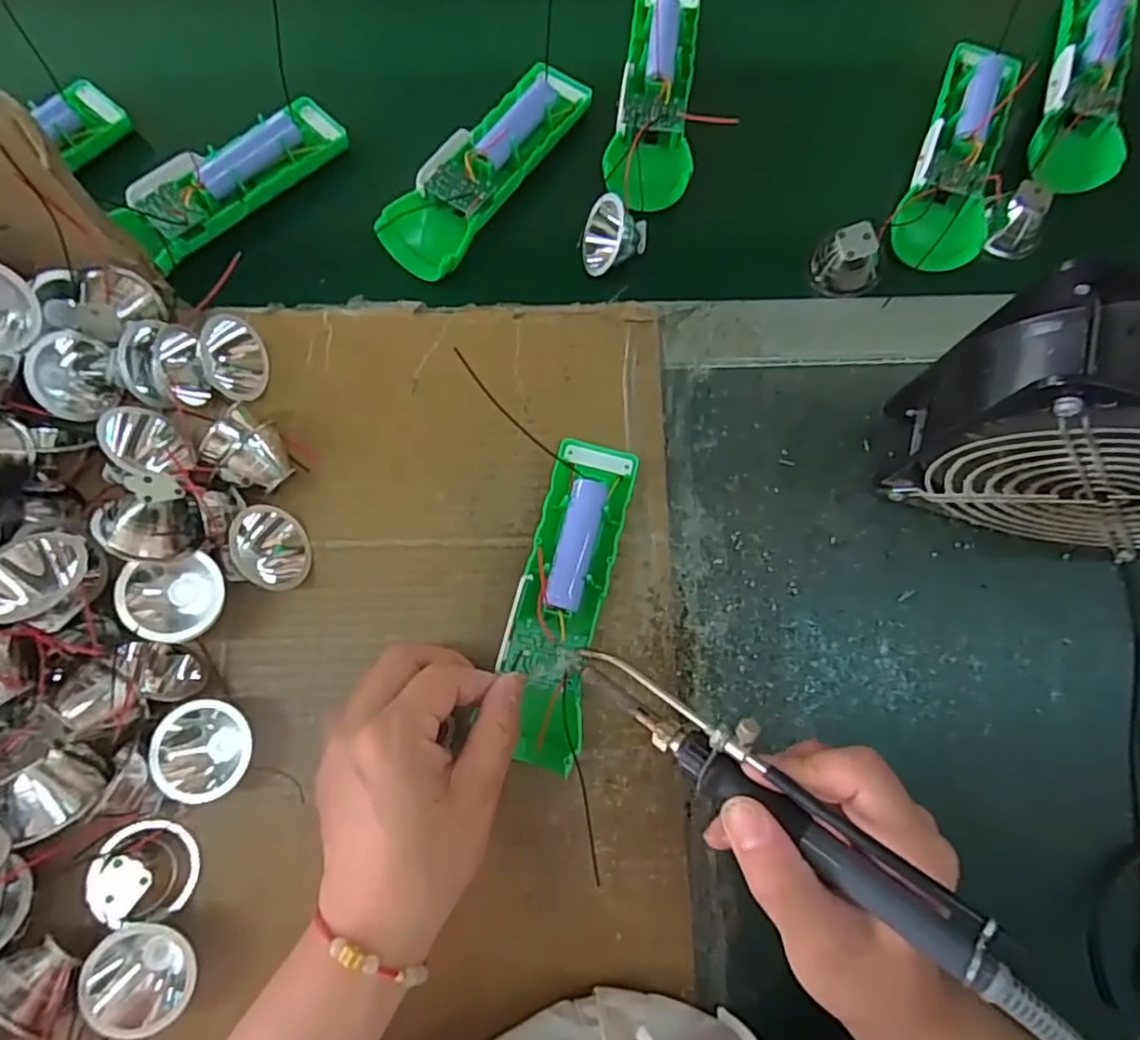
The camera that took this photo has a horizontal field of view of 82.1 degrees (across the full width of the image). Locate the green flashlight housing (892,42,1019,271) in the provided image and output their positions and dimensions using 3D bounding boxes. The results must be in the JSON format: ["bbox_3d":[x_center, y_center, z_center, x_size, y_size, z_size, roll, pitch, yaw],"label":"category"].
[{"bbox_3d":[0.230,-0.214,0.391,0.047,0.040,0.147,21,82,5],"label":"green flashlight housing"}]

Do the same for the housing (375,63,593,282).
[{"bbox_3d":[-0.052,-0.212,0.391,0.047,0.029,0.152,33,80,6],"label":"housing"}]

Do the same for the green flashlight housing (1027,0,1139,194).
[{"bbox_3d":[0.307,-0.260,0.386,0.045,0.032,0.144,14,78,3],"label":"green flashlight housing"}]

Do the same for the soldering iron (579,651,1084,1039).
[{"bbox_3d":[0.080,0.103,0.233,0.190,0.022,0.025,33,76,28],"label":"soldering iron"}]

